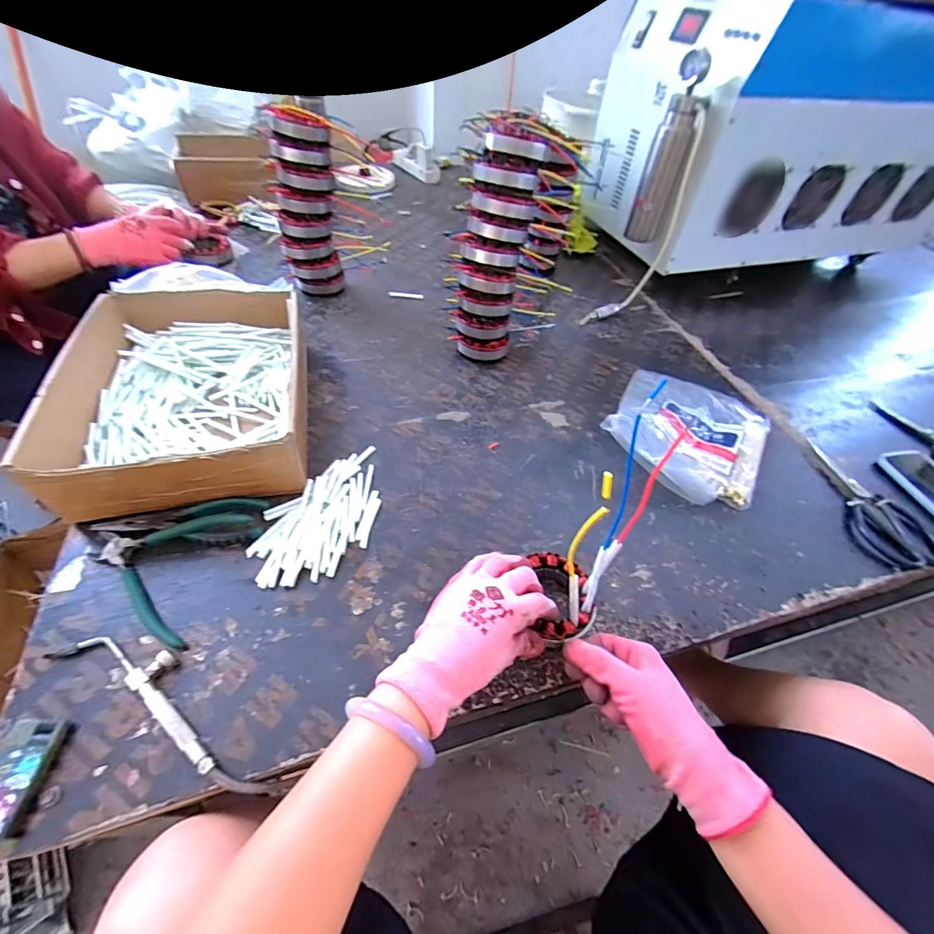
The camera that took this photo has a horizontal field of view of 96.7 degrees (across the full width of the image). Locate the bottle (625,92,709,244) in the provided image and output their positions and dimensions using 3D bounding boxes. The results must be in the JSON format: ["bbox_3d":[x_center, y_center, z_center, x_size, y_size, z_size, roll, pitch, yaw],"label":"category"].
[{"bbox_3d":[0.353,-0.531,0.753,0.063,0.206,0.051,19,51,9],"label":"bottle"}]

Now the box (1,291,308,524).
[{"bbox_3d":[-0.328,-0.101,0.517,0.238,0.091,0.332,-8,52,-13],"label":"box"}]

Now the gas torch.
[{"bbox_3d":[-0.257,0.177,0.337,0.172,0.011,0.045,25,52,14],"label":"gas torch"}]

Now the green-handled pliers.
[{"bbox_3d":[-0.291,0.093,0.394,0.117,0.013,0.133,9,50,1],"label":"green-handled pliers"}]

